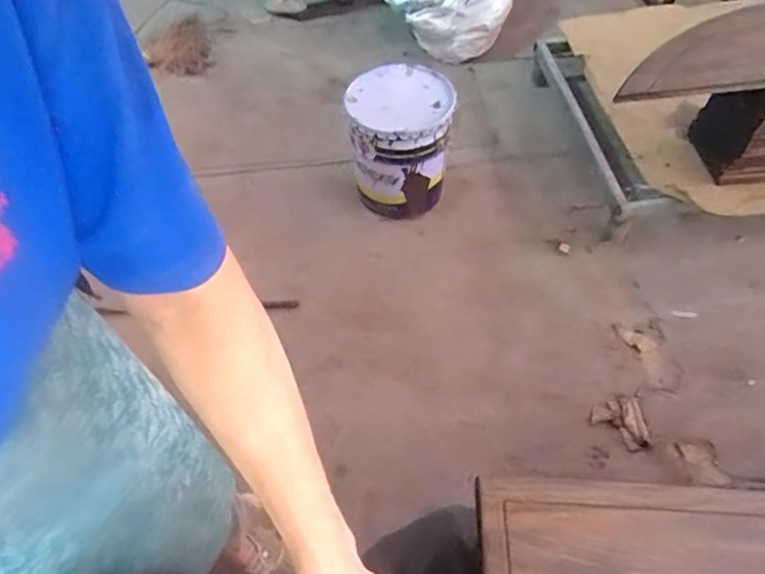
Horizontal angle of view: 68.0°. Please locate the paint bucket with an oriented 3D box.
[{"bbox_3d":[0.043,-0.390,1.585,0.268,0.346,0.268,0,56,0],"label":"paint bucket"}]

